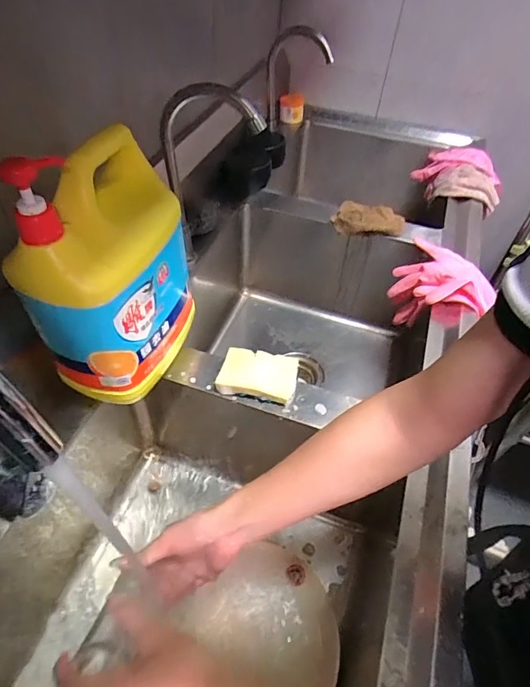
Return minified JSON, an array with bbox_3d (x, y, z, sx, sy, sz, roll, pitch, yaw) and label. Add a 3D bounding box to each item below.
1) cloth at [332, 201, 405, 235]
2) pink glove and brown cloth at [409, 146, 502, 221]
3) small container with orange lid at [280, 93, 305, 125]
[{"bbox_3d":[0.213,-0.257,0.904,0.144,0.029,0.101,3,50,-2],"label":"cloth"},{"bbox_3d":[0.469,-0.402,1.082,0.204,0.100,0.227,22,52,14],"label":"pink glove and brown cloth"},{"bbox_3d":[0.073,-0.644,1.226,0.069,0.075,0.058,6,50,1],"label":"small container with orange lid"}]

